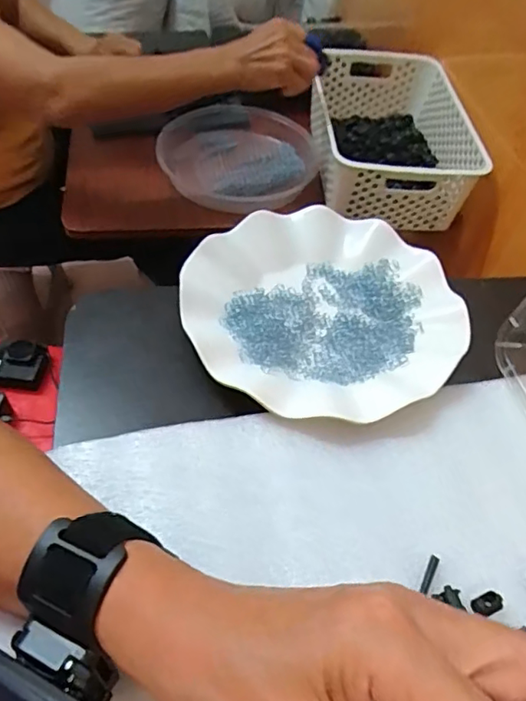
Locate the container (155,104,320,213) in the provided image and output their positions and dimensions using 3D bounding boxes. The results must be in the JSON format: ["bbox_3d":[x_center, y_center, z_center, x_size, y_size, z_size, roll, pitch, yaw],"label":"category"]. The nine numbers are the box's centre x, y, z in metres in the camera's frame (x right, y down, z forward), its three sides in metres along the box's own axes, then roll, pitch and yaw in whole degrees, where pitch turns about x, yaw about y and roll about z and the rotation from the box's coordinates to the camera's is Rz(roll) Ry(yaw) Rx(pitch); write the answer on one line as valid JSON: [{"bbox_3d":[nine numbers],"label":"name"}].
[{"bbox_3d":[-0.037,-0.286,0.834,0.225,0.051,0.225,2,52,-3],"label":"container"}]

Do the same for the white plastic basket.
[{"bbox_3d":[0.180,-0.320,0.819,0.205,0.101,0.314,1,53,-4],"label":"white plastic basket"}]

